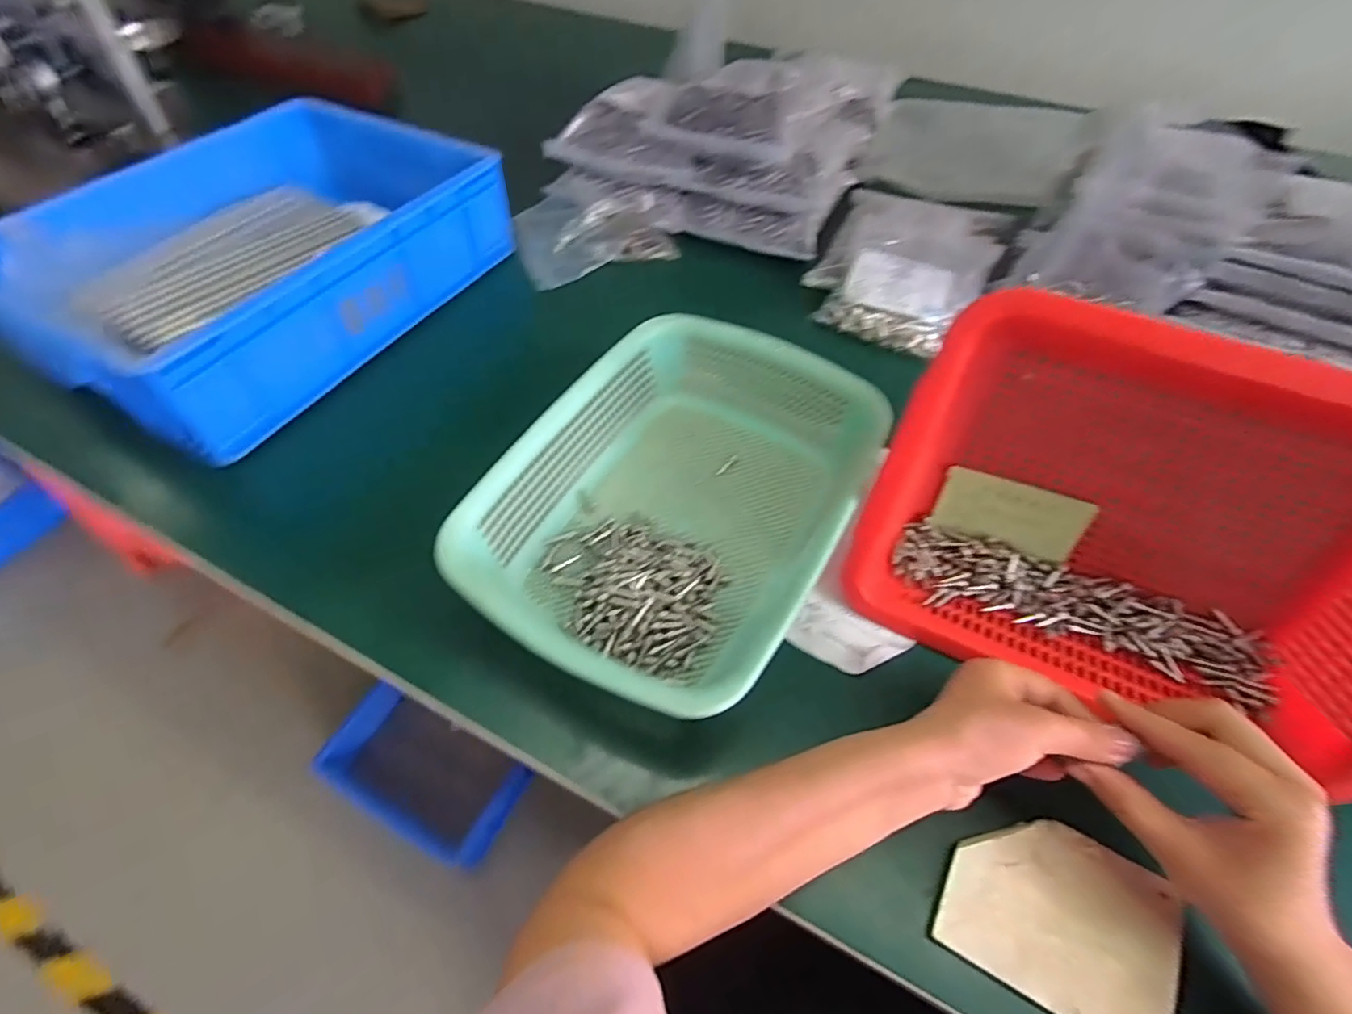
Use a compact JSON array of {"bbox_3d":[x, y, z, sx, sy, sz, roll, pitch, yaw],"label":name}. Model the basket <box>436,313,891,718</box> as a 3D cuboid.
[{"bbox_3d":[0.000,0.001,0.448,0.224,0.096,0.299,26,57,16],"label":"basket"}]

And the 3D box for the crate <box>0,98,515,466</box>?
[{"bbox_3d":[-0.405,-0.252,0.596,0.269,0.125,0.399,26,57,16],"label":"crate"}]

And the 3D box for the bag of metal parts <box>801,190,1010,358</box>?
[{"bbox_3d":[0.260,-0.281,0.673,0.175,0.063,0.240,25,56,16],"label":"bag of metal parts"}]

